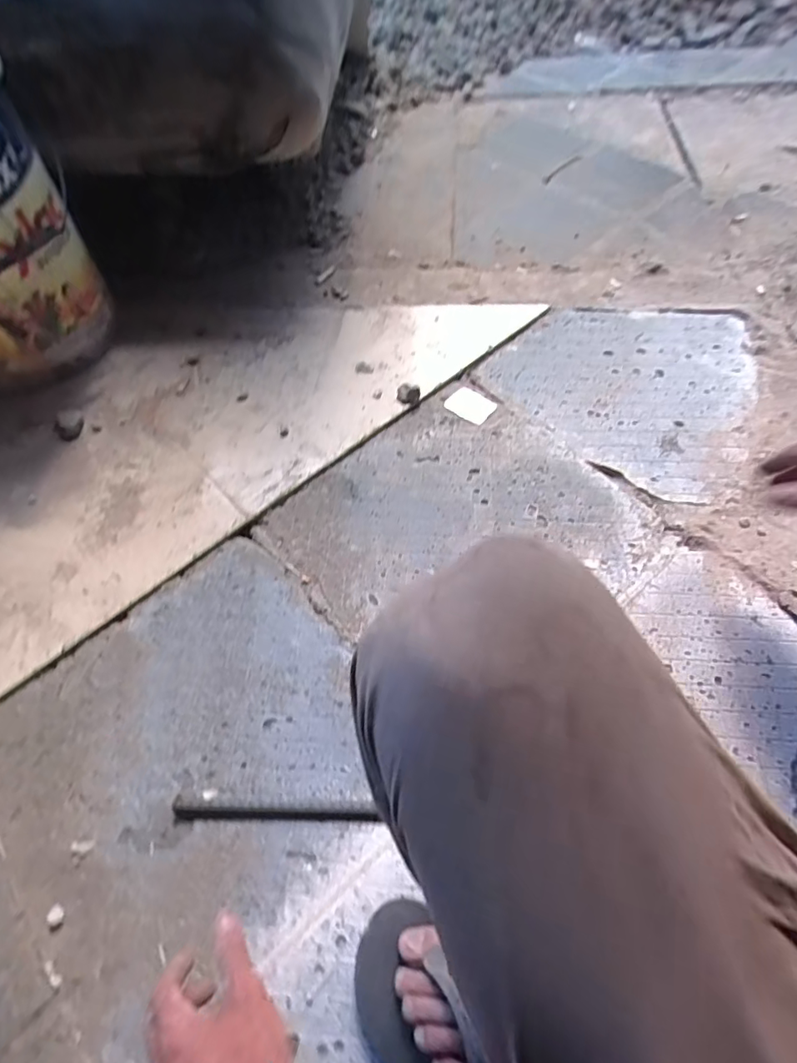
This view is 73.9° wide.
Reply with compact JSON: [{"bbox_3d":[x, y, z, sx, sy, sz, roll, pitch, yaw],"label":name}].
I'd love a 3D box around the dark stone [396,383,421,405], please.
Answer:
[{"bbox_3d":[0.015,-0.206,0.788,0.034,0.016,0.031,1,60,3],"label":"dark stone"}]

